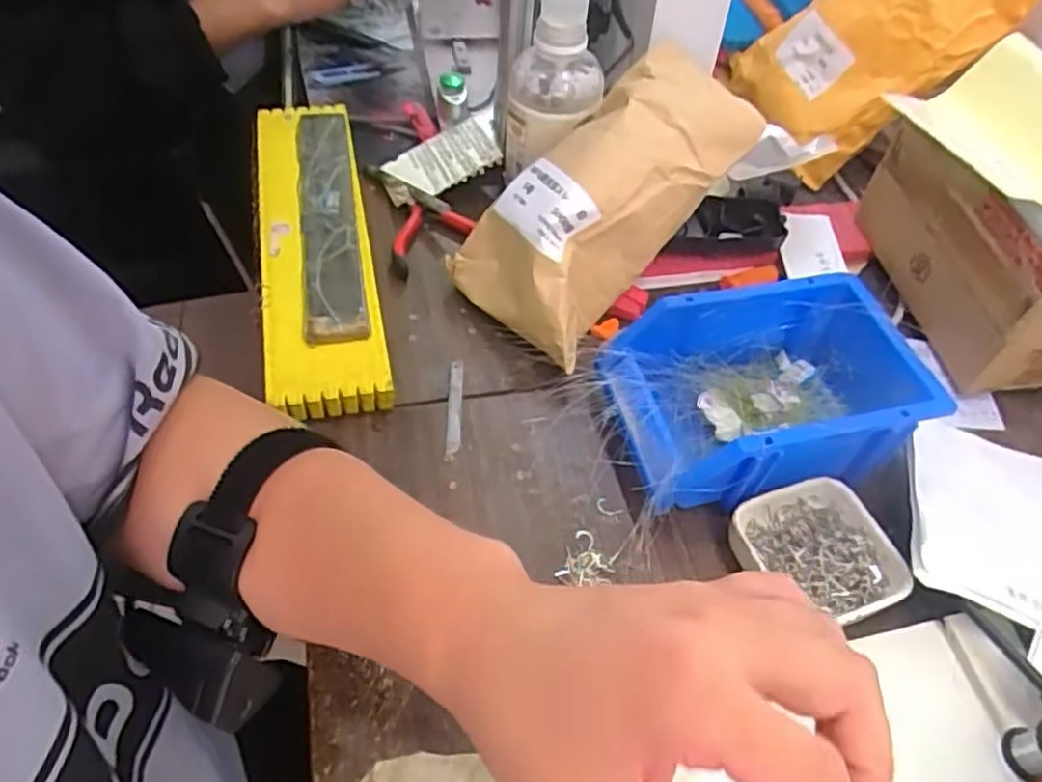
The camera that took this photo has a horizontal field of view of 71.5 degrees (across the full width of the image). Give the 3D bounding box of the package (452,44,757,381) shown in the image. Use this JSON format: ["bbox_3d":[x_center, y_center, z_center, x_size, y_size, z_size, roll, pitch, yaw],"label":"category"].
[{"bbox_3d":[0.061,-0.126,0.518,0.219,0.085,0.124,-45,58,9],"label":"package"}]

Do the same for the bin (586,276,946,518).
[{"bbox_3d":[0.152,0.003,0.462,0.189,0.067,0.126,-7,53,-10],"label":"bin"}]

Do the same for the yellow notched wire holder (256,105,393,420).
[{"bbox_3d":[-0.167,-0.120,0.583,0.085,0.039,0.352,-9,53,-11],"label":"yellow notched wire holder"}]

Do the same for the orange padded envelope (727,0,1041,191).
[{"bbox_3d":[0.304,-0.322,0.646,0.048,0.246,0.181,0,62,-44],"label":"orange padded envelope"}]

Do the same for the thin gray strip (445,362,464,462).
[{"bbox_3d":[-0.046,0.013,0.494,0.010,0.004,0.084,1,52,-3],"label":"thin gray strip"}]

